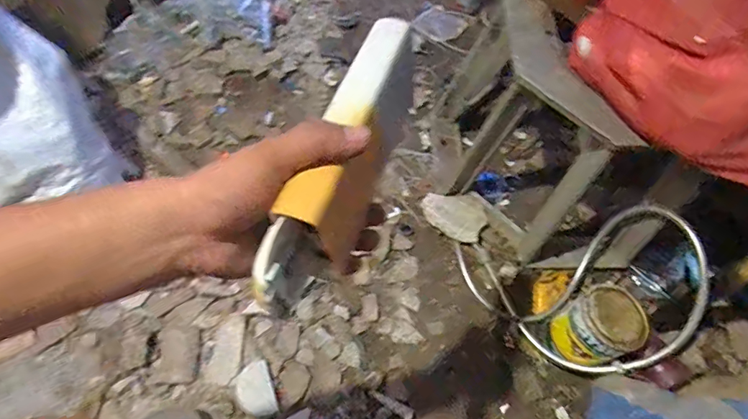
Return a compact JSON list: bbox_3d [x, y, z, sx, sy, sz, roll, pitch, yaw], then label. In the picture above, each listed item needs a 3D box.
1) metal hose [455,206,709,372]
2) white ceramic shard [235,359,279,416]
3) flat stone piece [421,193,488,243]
[{"bbox_3d":[0.332,0.128,0.744,0.322,0.187,0.253,0,60,-6],"label":"metal hose"},{"bbox_3d":[-0.186,0.282,0.709,0.054,0.012,0.079,-18,64,-16],"label":"white ceramic shard"},{"bbox_3d":[0.156,0.006,0.891,0.124,0.021,0.088,31,61,11],"label":"flat stone piece"}]

